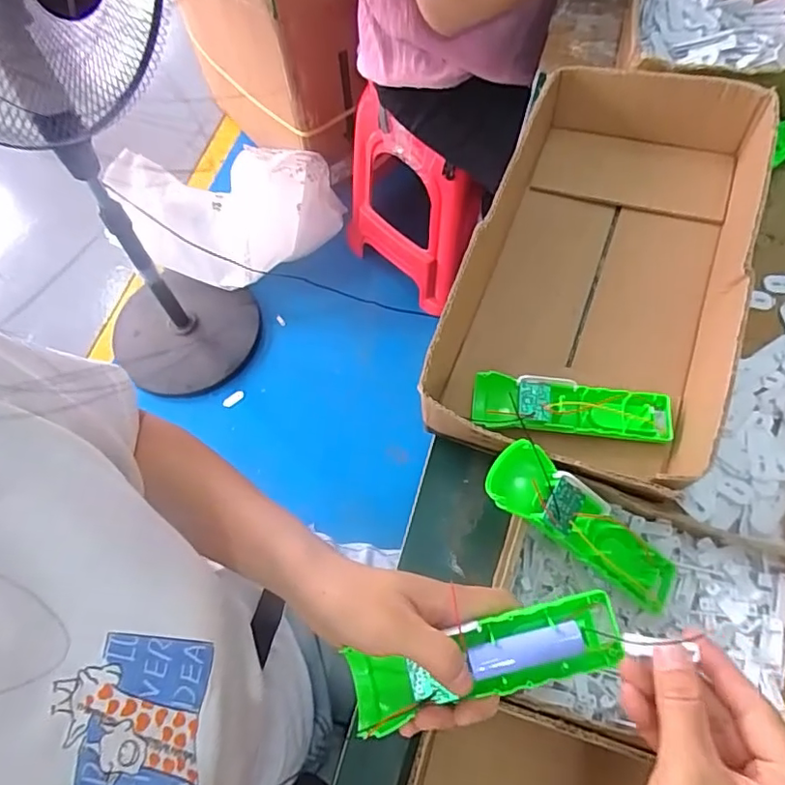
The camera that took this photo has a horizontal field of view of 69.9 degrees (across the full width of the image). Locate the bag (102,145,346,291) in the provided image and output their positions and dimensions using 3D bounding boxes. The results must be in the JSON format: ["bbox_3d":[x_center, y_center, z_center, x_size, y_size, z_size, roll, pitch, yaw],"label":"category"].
[{"bbox_3d":[-0.398,-0.431,1.346,0.530,0.234,0.254,-4,65,1],"label":"bag"}]

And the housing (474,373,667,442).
[{"bbox_3d":[0.155,0.014,0.487,0.165,0.035,0.048,7,66,5],"label":"housing"}]

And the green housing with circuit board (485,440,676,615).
[{"bbox_3d":[0.145,0.102,0.411,0.170,0.025,0.049,38,70,-9],"label":"green housing with circuit board"}]

